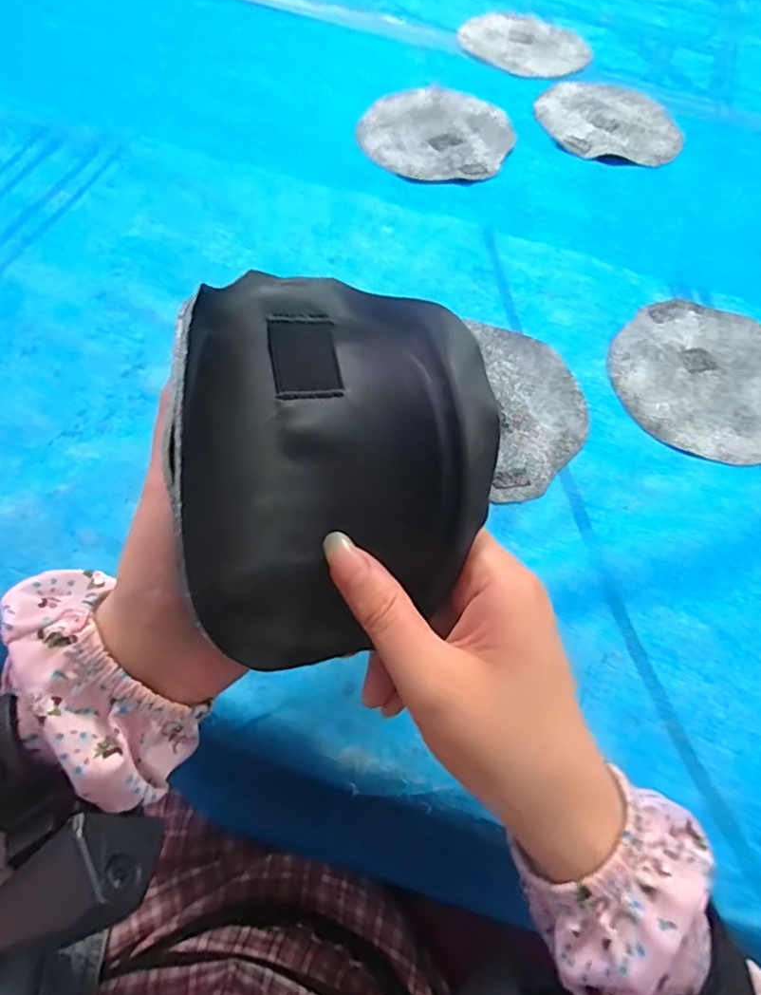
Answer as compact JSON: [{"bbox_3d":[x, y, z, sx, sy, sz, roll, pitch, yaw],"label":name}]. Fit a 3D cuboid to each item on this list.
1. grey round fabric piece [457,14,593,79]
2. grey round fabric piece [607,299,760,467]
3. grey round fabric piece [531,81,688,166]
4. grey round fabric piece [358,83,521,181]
[{"bbox_3d":[0.164,-0.516,0.654,0.142,0.004,0.127,32,65,13],"label":"grey round fabric piece"},{"bbox_3d":[0.248,-0.091,0.431,0.141,0.008,0.143,1,62,-2],"label":"grey round fabric piece"},{"bbox_3d":[0.234,-0.388,0.587,0.144,0.005,0.145,1,62,-2],"label":"grey round fabric piece"},{"bbox_3d":[0.055,-0.357,0.559,0.143,0.004,0.155,1,62,-2],"label":"grey round fabric piece"}]

